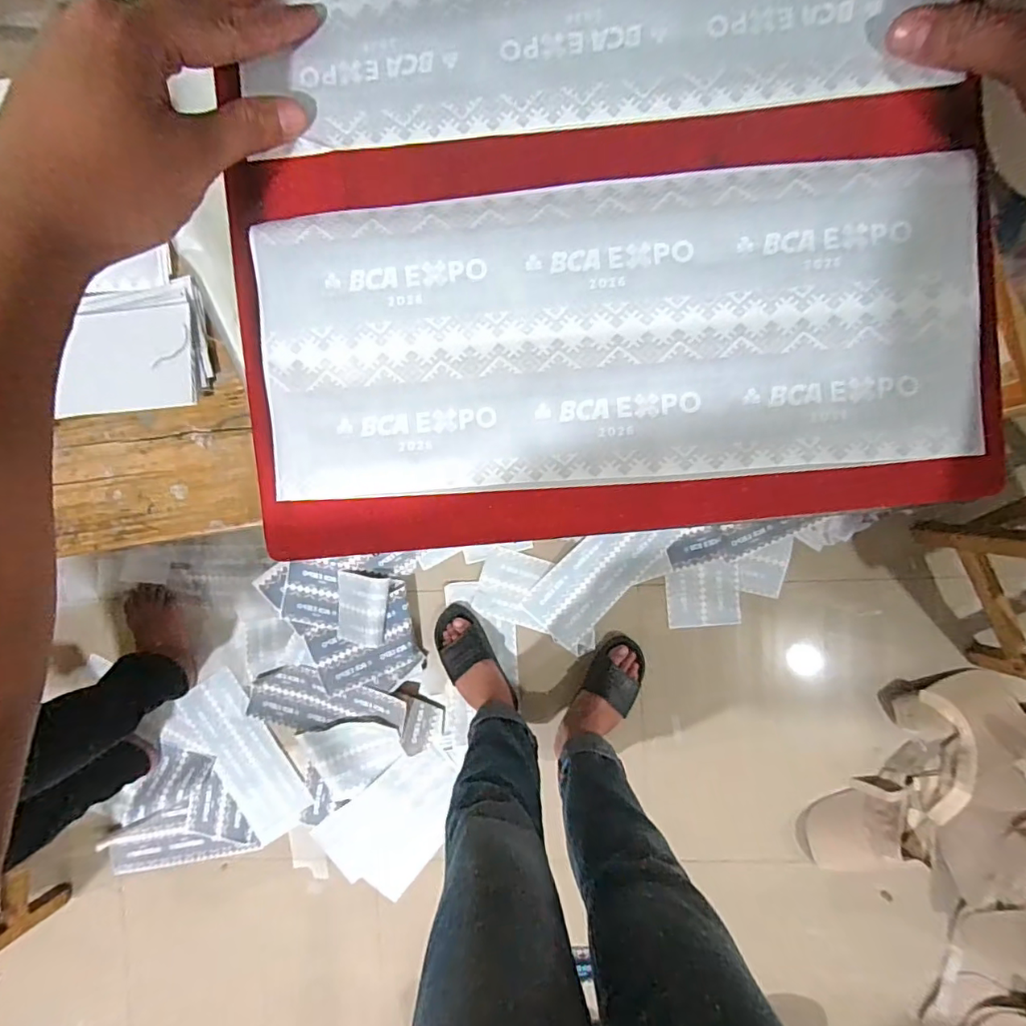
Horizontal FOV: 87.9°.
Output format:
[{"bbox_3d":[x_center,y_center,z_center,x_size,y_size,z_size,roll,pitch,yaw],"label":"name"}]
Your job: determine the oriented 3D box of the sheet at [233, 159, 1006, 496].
[{"bbox_3d":[0.047,-0.093,0.269,0.353,0.007,0.149,-4,91,4],"label":"sheet"}]

